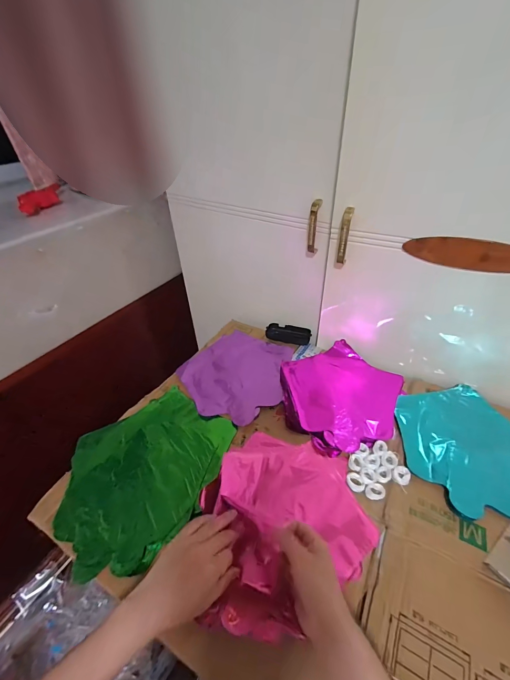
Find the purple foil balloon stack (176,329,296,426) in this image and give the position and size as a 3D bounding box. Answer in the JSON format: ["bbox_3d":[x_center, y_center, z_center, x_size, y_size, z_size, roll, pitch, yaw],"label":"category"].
[{"bbox_3d":[-0.035,0.067,0.660,0.222,0.006,0.241,25,47,29],"label":"purple foil balloon stack"}]

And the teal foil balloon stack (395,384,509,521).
[{"bbox_3d":[0.358,0.164,0.524,0.211,0.036,0.252,30,49,33],"label":"teal foil balloon stack"}]

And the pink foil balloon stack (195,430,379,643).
[{"bbox_3d":[0.035,0.251,0.424,0.228,0.049,0.259,23,46,27],"label":"pink foil balloon stack"}]

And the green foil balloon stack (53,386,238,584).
[{"bbox_3d":[-0.182,0.211,0.503,0.236,0.018,0.275,27,48,30],"label":"green foil balloon stack"}]

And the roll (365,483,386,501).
[{"bbox_3d":[0.183,0.230,0.459,0.029,0.006,0.023,-5,40,-3],"label":"roll"}]

